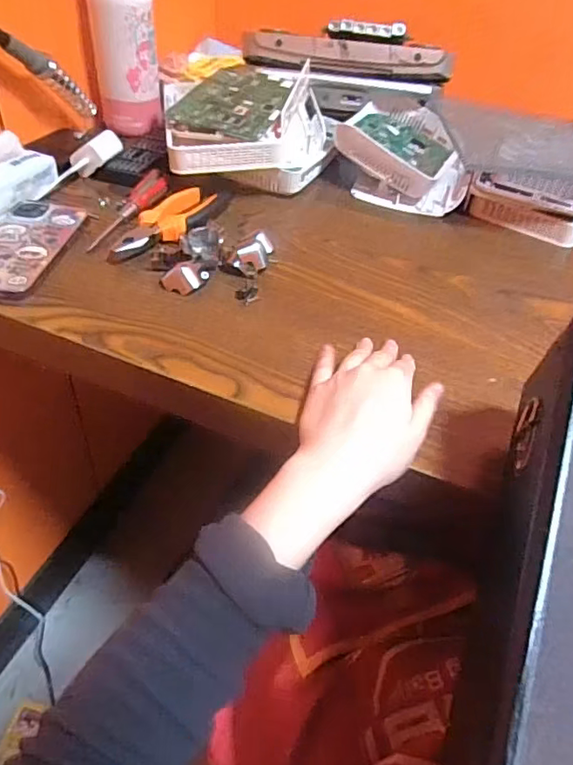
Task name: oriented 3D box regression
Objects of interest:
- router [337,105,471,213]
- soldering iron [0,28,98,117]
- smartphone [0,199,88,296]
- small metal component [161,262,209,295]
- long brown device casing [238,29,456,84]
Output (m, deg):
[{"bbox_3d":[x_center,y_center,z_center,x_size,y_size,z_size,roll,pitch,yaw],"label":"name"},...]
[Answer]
[{"bbox_3d":[0.135,-0.272,0.646,0.144,0.063,0.170,10,44,4],"label":"router"},{"bbox_3d":[-0.260,-0.318,0.528,0.023,0.024,0.223,26,8,19],"label":"soldering iron"},{"bbox_3d":[-0.229,-0.119,0.472,0.065,0.014,0.139,8,44,2],"label":"smartphone"},{"bbox_3d":[-0.085,-0.088,0.457,0.030,0.017,0.026,22,46,16],"label":"small metal component"},{"bbox_3d":[0.079,-0.413,0.687,0.263,0.033,0.050,2,44,-5],"label":"long brown device casing"}]

